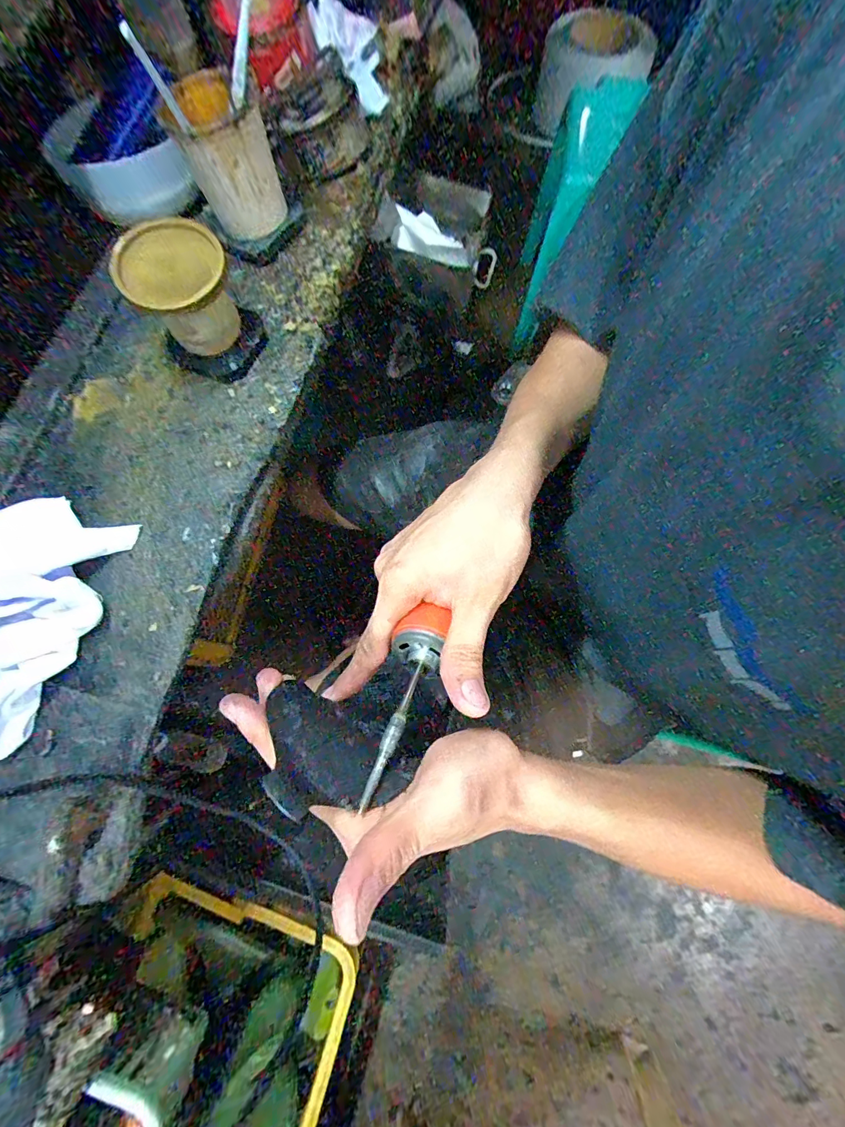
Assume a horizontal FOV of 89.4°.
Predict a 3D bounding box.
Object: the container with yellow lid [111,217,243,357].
[{"bbox_3d":[-0.226,-0.258,0.418,0.091,0.091,0.088,0,73,1],"label":"container with yellow lid"}]

